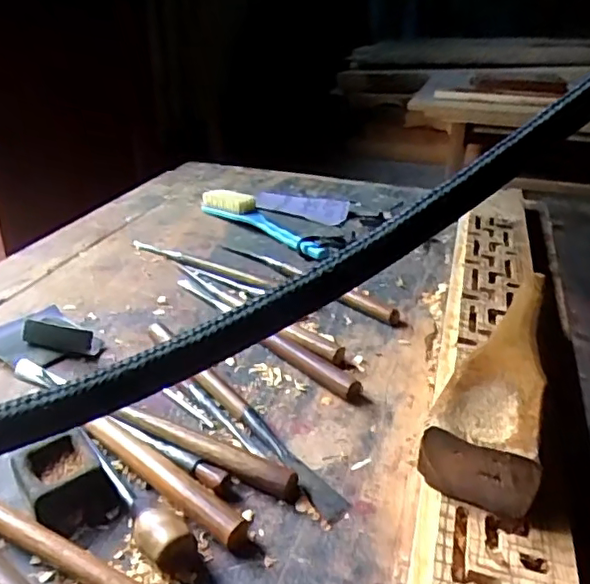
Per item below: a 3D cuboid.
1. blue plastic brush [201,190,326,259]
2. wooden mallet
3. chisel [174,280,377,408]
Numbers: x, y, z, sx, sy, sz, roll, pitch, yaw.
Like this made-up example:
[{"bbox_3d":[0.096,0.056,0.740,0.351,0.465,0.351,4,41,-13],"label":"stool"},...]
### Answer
[{"bbox_3d":[-0.044,-0.092,0.742,0.044,0.034,0.213,-21,36,-35],"label":"blue plastic brush"},{"bbox_3d":[0.154,0.045,0.418,0.063,0.040,0.265,14,31,22],"label":"wooden mallet"},{"bbox_3d":[-0.034,0.032,0.533,0.017,0.018,0.260,-21,36,-35],"label":"chisel"}]

